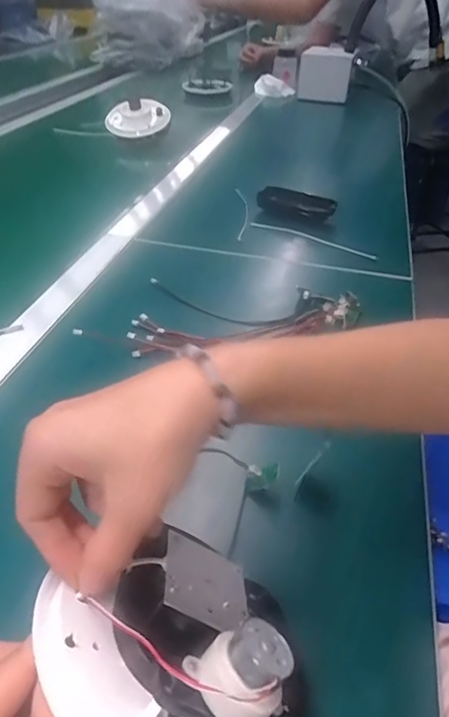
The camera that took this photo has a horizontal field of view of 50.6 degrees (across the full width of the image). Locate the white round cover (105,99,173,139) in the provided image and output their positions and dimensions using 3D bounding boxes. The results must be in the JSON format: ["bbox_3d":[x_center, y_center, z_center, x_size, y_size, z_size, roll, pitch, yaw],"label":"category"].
[{"bbox_3d":[-0.168,-0.463,0.924,0.122,0.071,0.019,-8,2,2],"label":"white round cover"}]

